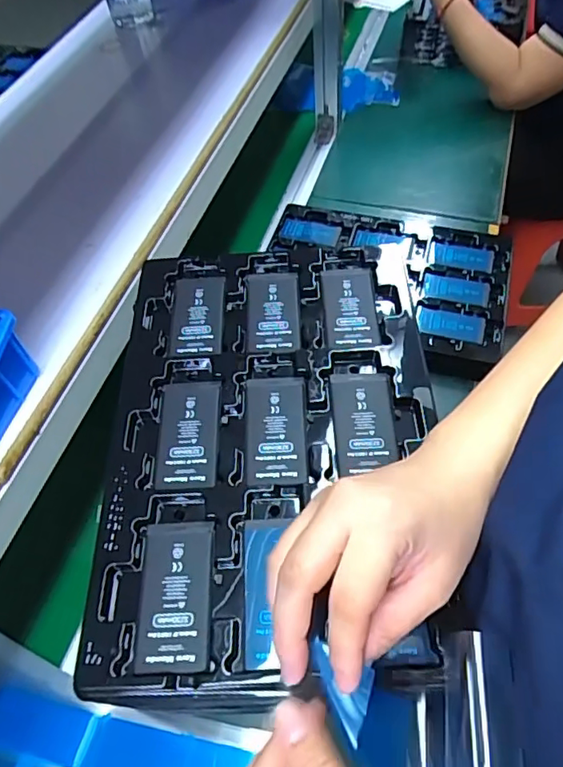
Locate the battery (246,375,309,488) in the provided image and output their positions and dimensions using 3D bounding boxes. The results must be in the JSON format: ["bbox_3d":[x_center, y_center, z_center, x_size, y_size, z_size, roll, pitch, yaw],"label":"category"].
[{"bbox_3d":[-0.004,0.032,0.377,0.043,0.004,0.084,-3,56,3],"label":"battery"}]

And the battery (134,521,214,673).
[{"bbox_3d":[-0.064,0.126,0.320,0.043,0.004,0.084,-3,56,3],"label":"battery"}]

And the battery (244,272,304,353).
[{"bbox_3d":[-0.007,-0.060,0.439,0.044,0.005,0.085,-5,56,2],"label":"battery"}]

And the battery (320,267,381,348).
[{"bbox_3d":[0.056,-0.063,0.436,0.043,0.005,0.083,-3,56,3],"label":"battery"}]

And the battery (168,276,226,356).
[{"bbox_3d":[-0.070,-0.057,0.440,0.045,0.007,0.085,-3,56,3],"label":"battery"}]

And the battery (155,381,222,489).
[{"bbox_3d":[-0.067,0.034,0.378,0.044,0.006,0.083,-3,56,3],"label":"battery"}]

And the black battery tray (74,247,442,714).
[{"bbox_3d":[-0.010,0.030,0.377,0.220,0.017,0.330,-5,56,2],"label":"black battery tray"}]

